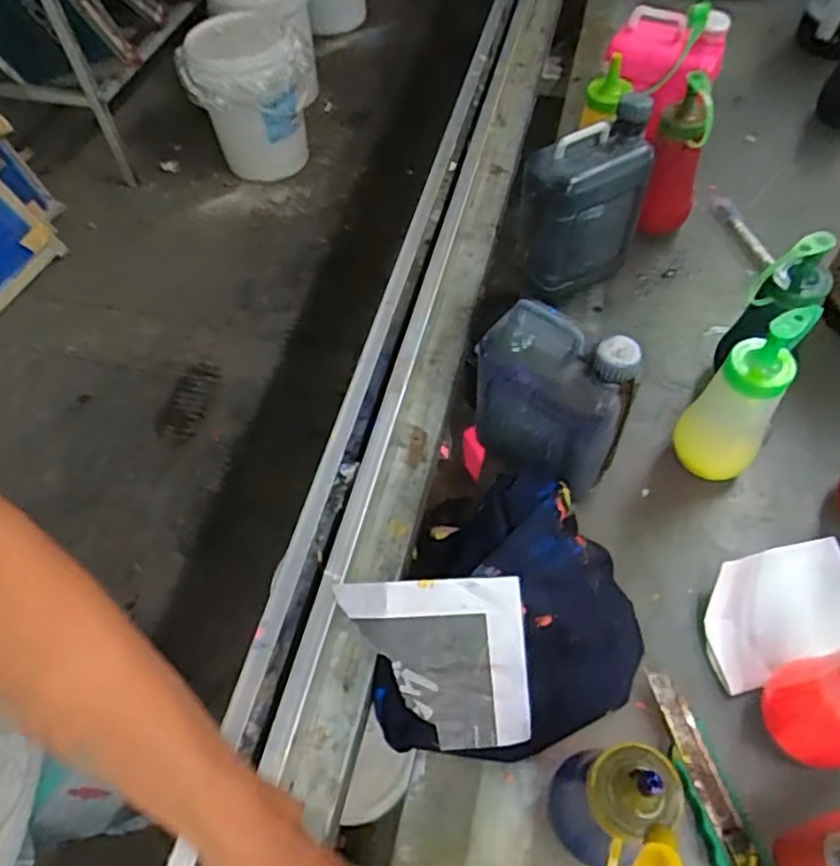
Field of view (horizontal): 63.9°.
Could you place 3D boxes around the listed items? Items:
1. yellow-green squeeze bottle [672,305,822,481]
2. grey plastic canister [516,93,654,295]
[{"bbox_3d":[0.240,-0.025,0.506,0.061,0.158,0.049,32,65,22],"label":"yellow-green squeeze bottle"},{"bbox_3d":[0.149,-0.213,0.630,0.109,0.167,0.073,-17,58,-7],"label":"grey plastic canister"}]

